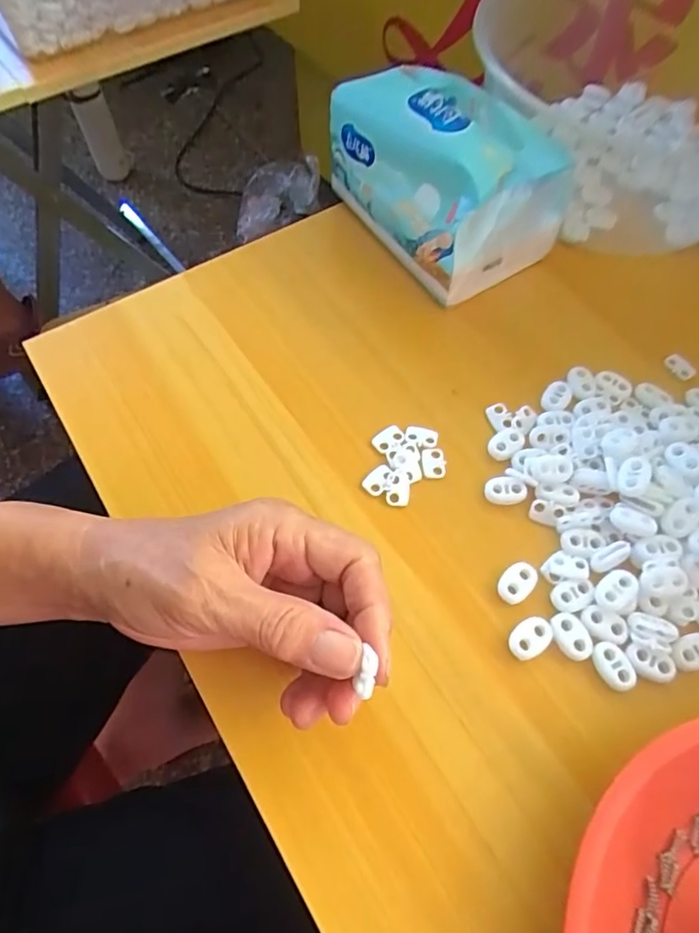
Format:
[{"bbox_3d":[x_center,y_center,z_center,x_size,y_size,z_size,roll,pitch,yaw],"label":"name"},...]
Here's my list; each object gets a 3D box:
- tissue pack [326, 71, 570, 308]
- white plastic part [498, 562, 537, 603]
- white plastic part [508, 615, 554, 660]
[{"bbox_3d":[0.062,-0.197,0.354,0.101,0.089,0.142,-30,67,-15],"label":"tissue pack"},{"bbox_3d":[0.084,0.059,0.273,0.015,0.006,0.023,37,68,17],"label":"white plastic part"},{"bbox_3d":[0.087,0.083,0.259,0.023,0.004,0.016,-30,67,-15],"label":"white plastic part"}]

